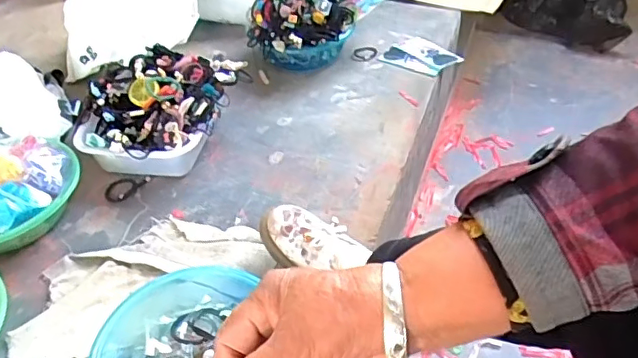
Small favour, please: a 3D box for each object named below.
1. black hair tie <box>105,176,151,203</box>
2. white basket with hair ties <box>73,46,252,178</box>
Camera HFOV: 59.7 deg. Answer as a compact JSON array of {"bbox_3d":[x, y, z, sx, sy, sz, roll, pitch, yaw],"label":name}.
[{"bbox_3d":[-0.318,0.015,0.921,0.074,0.012,0.041,-12,43,-7],"label":"black hair tie"},{"bbox_3d":[-0.279,-0.134,0.972,0.235,0.105,0.281,13,46,18],"label":"white basket with hair ties"}]

